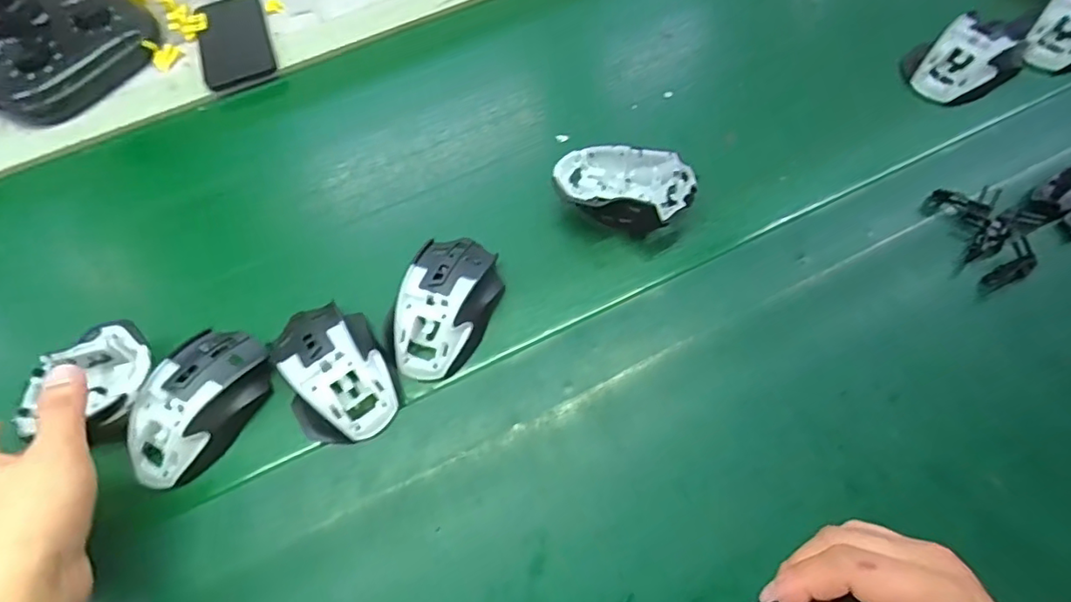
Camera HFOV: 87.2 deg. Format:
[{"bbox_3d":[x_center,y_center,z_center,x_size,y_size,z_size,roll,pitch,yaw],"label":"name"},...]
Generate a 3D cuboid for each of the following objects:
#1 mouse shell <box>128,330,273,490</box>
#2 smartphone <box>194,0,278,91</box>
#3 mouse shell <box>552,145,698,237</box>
[{"bbox_3d":[-0.245,0.076,0.410,0.066,0.039,0.115,13,65,9],"label":"mouse shell"},{"bbox_3d":[-0.325,-0.285,0.605,0.071,0.005,0.139,-20,65,-7],"label":"smartphone"},{"bbox_3d":[0.072,-0.096,0.471,0.112,0.043,0.074,11,65,8],"label":"mouse shell"}]

